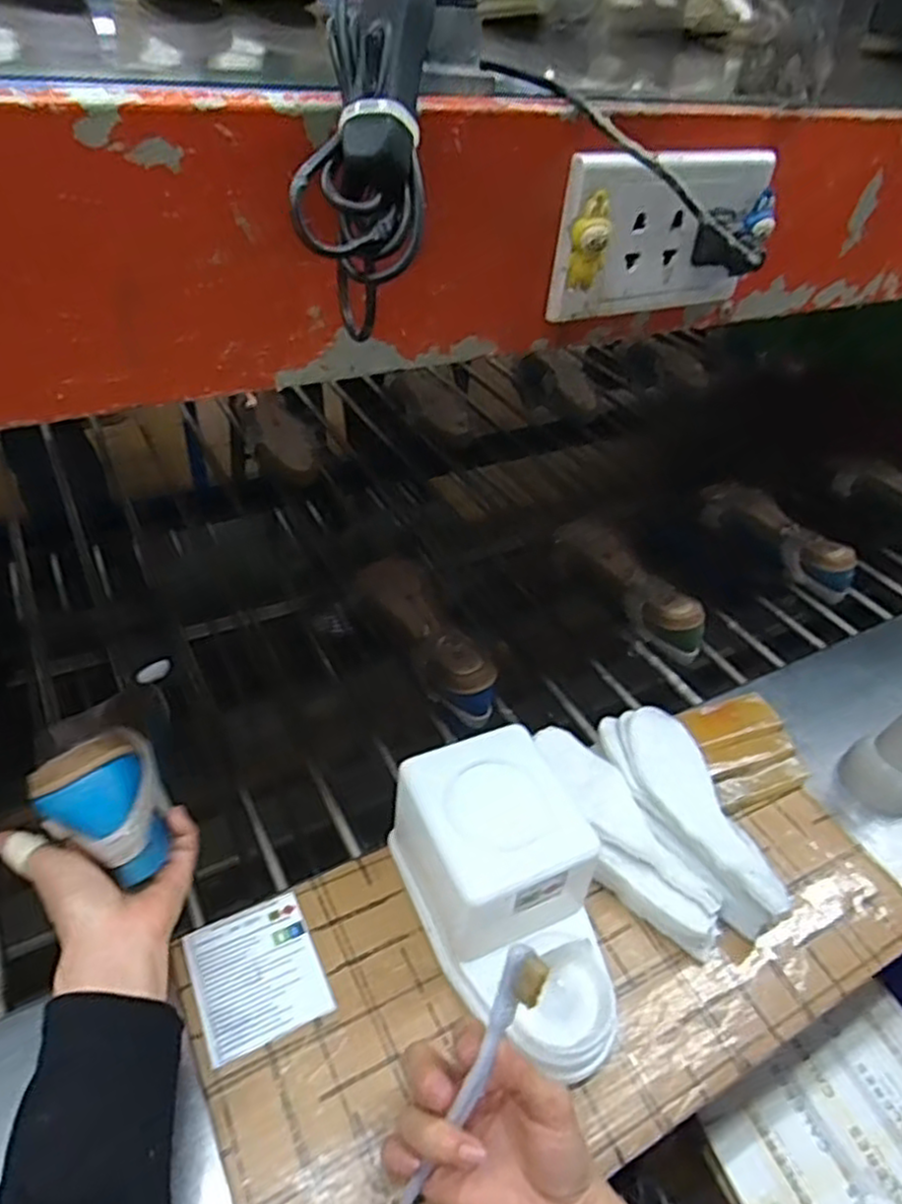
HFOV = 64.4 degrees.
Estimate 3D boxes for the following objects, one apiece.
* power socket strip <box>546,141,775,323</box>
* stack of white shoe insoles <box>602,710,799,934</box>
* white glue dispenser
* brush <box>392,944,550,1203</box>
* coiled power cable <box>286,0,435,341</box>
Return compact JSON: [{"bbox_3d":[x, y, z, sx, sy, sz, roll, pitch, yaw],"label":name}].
[{"bbox_3d":[0.104,-0.172,0.337,0.118,0.071,0.021,-16,45,-24],"label":"power socket strip"},{"bbox_3d":[0.182,0.164,0.556,0.067,0.058,0.182,-14,44,-22],"label":"stack of white shoe insoles"},{"bbox_3d":[0.041,0.187,0.461,0.100,0.112,0.186,-17,45,-25],"label":"white glue dispenser"},{"bbox_3d":[0.005,0.248,0.359,0.022,0.176,0.012,30,13,27],"label":"brush"},{"bbox_3d":[-0.027,-0.145,0.232,0.038,0.103,0.030,5,15,0],"label":"coiled power cable"}]

